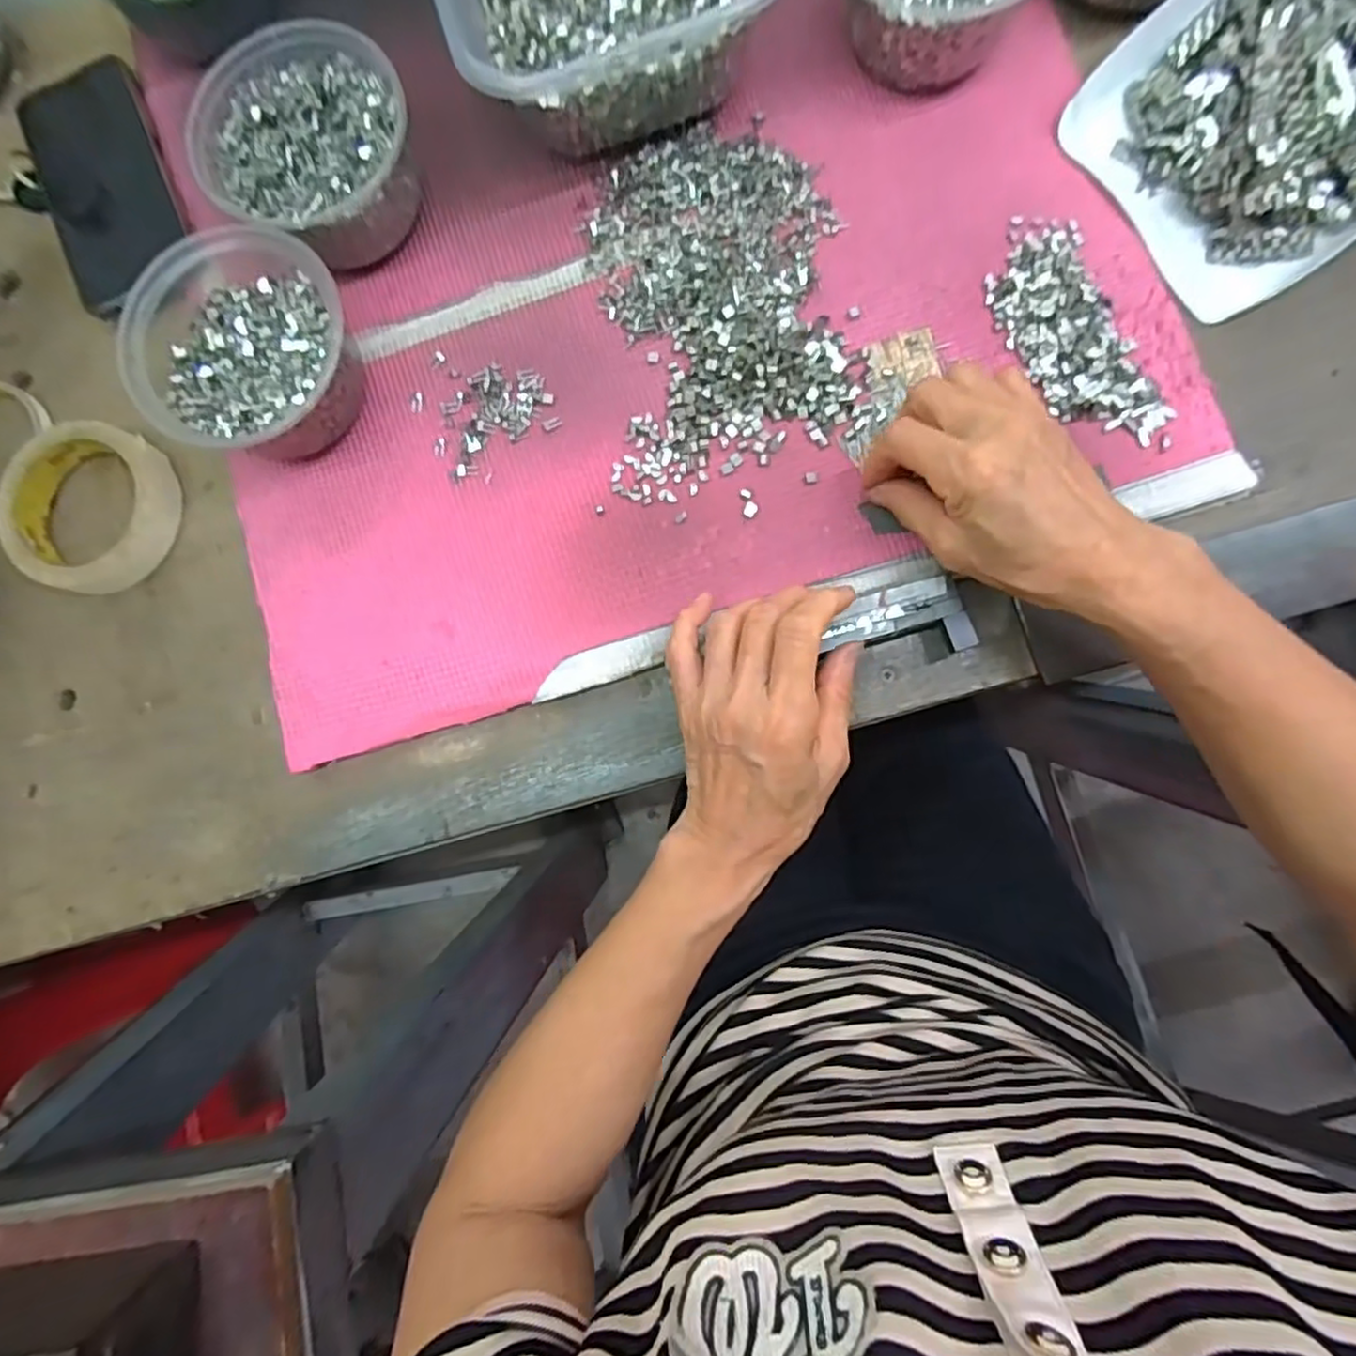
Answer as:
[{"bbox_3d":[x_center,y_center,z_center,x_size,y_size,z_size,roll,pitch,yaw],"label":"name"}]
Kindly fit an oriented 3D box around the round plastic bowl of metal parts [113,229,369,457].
[{"bbox_3d":[-0.228,-0.172,0.373,0.118,0.053,0.113,21,87,7],"label":"round plastic bowl of metal parts"}]

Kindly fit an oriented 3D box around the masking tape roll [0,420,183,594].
[{"bbox_3d":[-0.351,-0.102,0.407,0.097,0.023,0.096,-1,84,5],"label":"masking tape roll"}]

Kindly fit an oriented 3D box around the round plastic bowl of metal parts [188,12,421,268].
[{"bbox_3d":[-0.200,-0.292,0.382,0.109,0.051,0.114,-1,84,5],"label":"round plastic bowl of metal parts"}]

